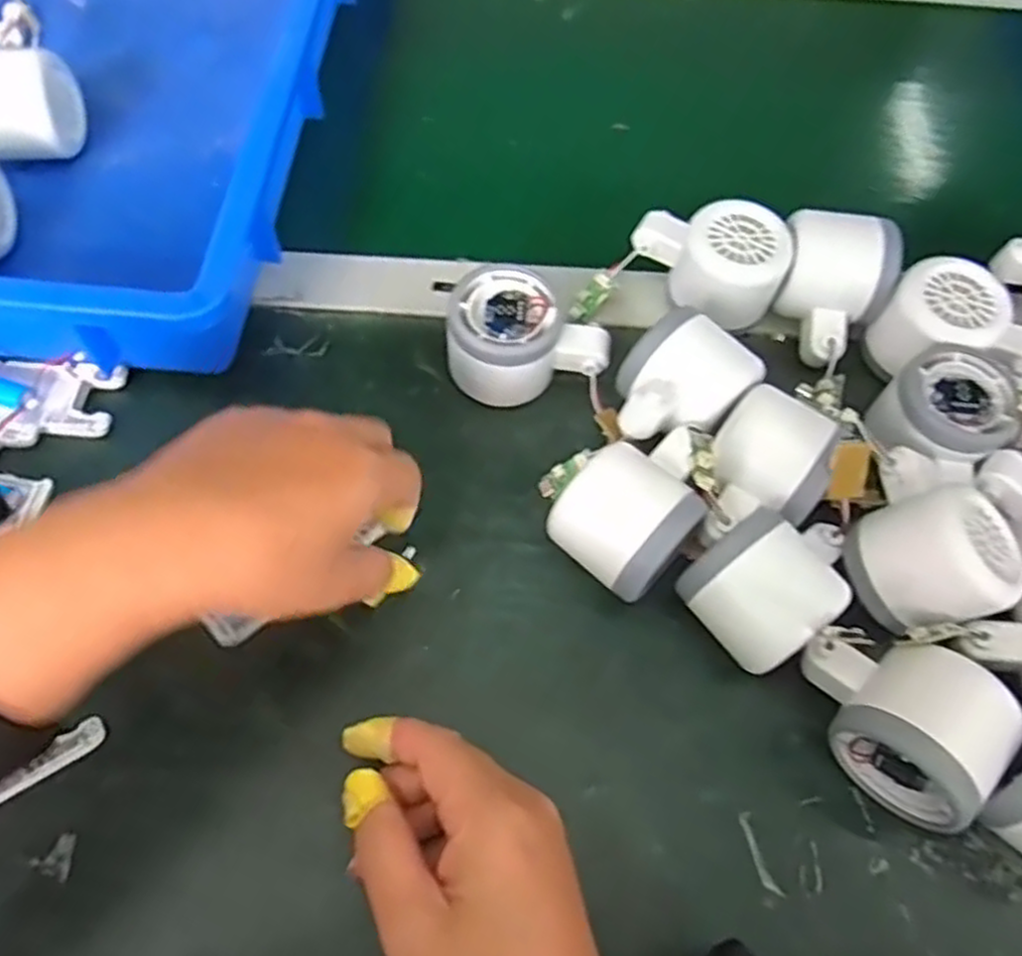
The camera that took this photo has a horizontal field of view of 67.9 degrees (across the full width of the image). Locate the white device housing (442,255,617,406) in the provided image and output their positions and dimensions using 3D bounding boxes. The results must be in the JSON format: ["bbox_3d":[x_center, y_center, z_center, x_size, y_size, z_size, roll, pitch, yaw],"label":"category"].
[{"bbox_3d":[0.007,-0.068,0.404,0.081,0.052,0.057,26,64,11],"label":"white device housing"}]

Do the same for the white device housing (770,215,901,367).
[{"bbox_3d":[0.179,-0.103,0.420,0.056,0.051,0.074,6,62,0],"label":"white device housing"}]

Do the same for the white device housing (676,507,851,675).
[{"bbox_3d":[0.111,0.053,0.341,0.055,0.055,0.055,-33,70,-18],"label":"white device housing"}]

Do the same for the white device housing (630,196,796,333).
[{"bbox_3d":[0.111,-0.120,0.429,0.082,0.050,0.056,6,62,0],"label":"white device housing"}]

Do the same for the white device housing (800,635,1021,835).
[{"bbox_3d":[0.165,0.100,0.325,0.056,0.053,0.082,-41,71,-21],"label":"white device housing"}]

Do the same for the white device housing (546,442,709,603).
[{"bbox_3d":[0.050,0.023,0.355,0.058,0.056,0.055,41,68,15],"label":"white device housing"}]

